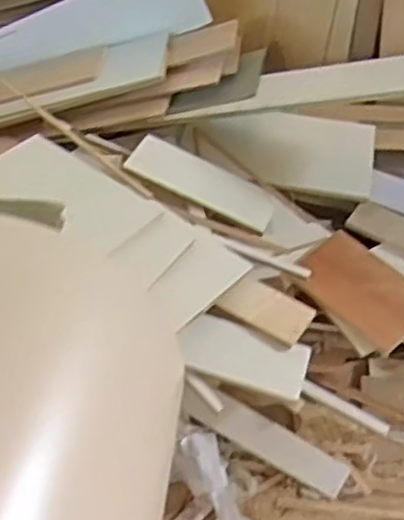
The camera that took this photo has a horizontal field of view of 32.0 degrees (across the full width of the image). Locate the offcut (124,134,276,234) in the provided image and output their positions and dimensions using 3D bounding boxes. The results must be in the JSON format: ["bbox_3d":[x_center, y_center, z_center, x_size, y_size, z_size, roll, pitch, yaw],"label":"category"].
[{"bbox_3d":[-0.001,-0.192,1.792,0.389,0.014,0.124,29,62,7],"label":"offcut"}]

